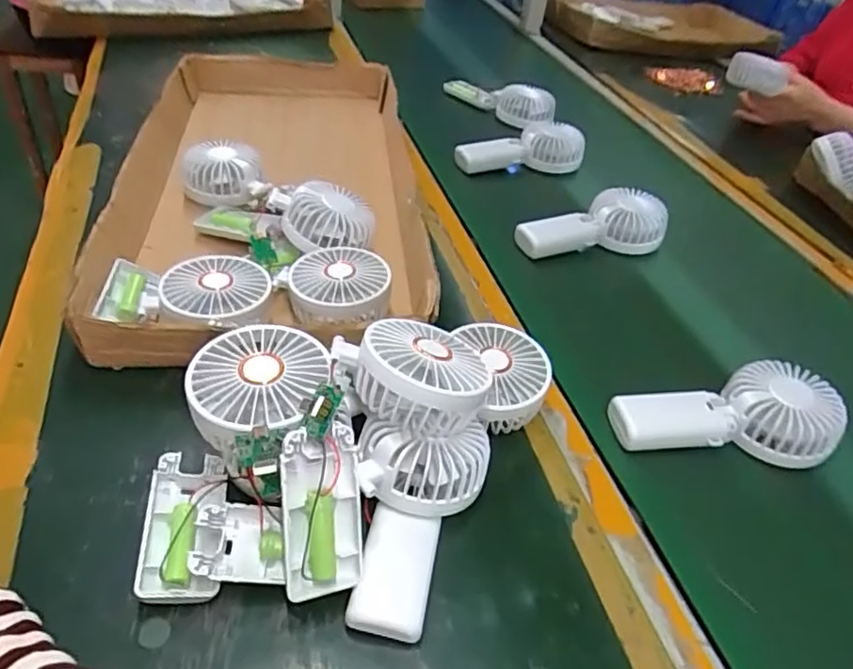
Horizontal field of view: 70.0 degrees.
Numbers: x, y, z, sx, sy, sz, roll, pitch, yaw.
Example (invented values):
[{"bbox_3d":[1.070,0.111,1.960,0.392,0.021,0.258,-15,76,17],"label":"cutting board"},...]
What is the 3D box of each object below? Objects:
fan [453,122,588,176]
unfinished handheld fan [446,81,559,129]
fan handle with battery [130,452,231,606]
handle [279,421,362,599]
[{"bbox_3d":[0.118,-0.249,0.823,0.175,0.044,0.079,-14,46,-25],"label":"fan"},{"bbox_3d":[0.113,-0.379,0.976,0.062,0.057,0.187,-27,53,-35],"label":"unfinished handheld fan"},{"bbox_3d":[-0.146,0.114,0.367,0.046,0.031,0.090,-1,42,-9],"label":"fan handle with battery"},{"bbox_3d":[-0.059,0.100,0.345,0.042,0.093,0.020,-2,1,-10],"label":"handle"}]

